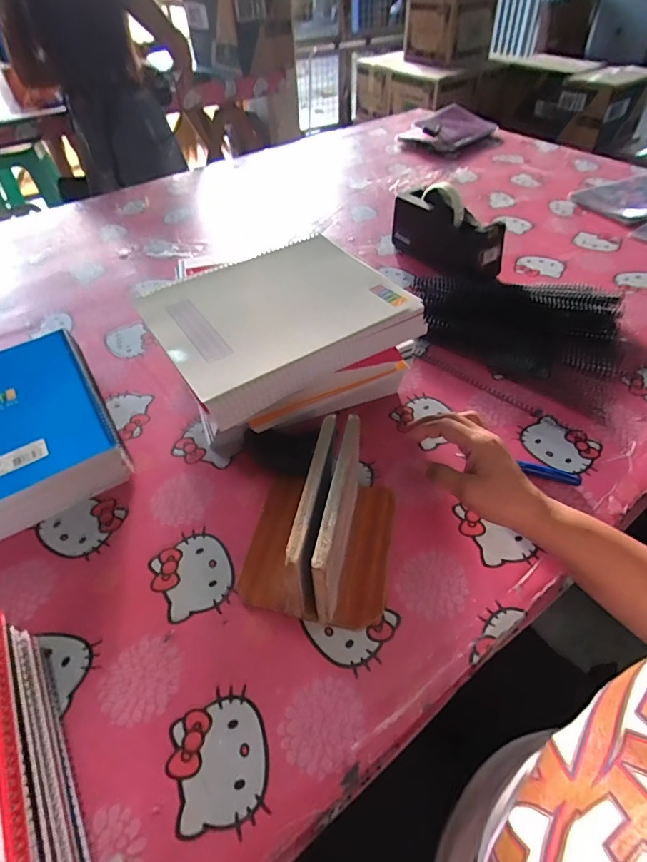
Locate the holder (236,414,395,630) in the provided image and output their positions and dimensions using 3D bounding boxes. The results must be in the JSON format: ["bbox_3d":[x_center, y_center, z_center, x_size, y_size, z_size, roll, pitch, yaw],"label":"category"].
[{"bbox_3d":[-0.002,0.078,0.413,0.132,0.118,0.146,9,50,9],"label":"holder"}]

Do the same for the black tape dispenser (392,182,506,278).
[{"bbox_3d":[0.204,-0.339,0.774,0.064,0.109,0.205,-35,57,-26],"label":"black tape dispenser"}]

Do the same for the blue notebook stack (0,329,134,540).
[{"bbox_3d":[-0.361,0.003,0.520,0.209,0.064,0.260,-27,54,-21],"label":"blue notebook stack"}]

